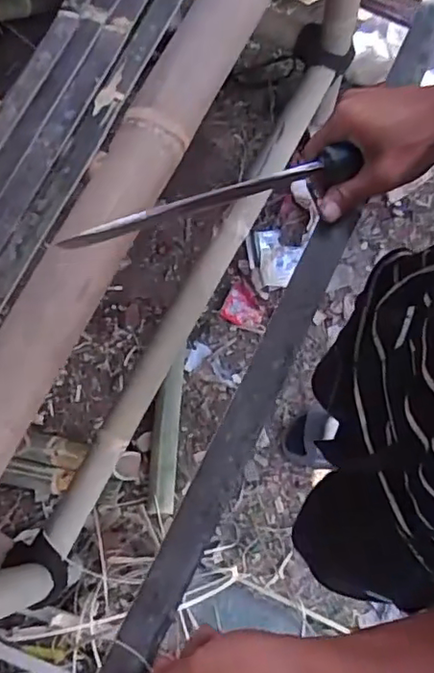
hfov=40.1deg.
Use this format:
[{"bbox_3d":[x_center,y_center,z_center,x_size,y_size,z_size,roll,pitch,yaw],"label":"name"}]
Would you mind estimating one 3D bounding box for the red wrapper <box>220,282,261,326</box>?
[{"bbox_3d":[0.067,-0.073,1.469,0.099,0.011,0.094,29,84,-12],"label":"red wrapper"}]

